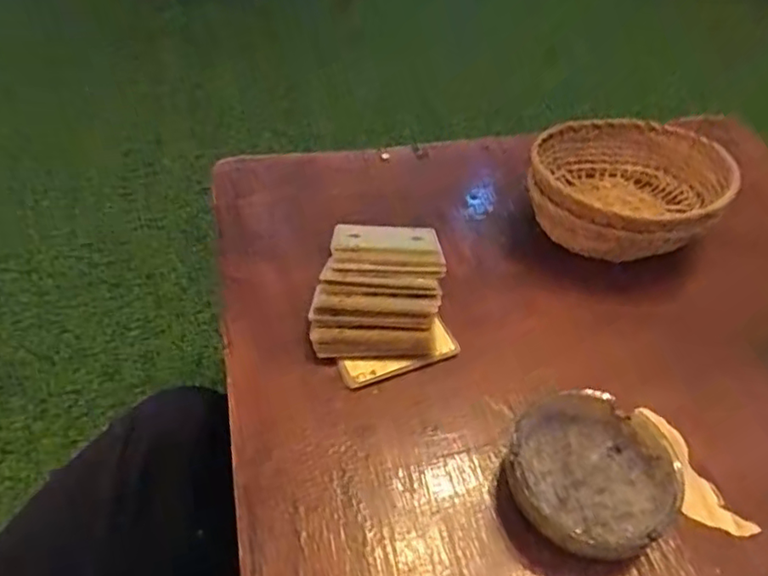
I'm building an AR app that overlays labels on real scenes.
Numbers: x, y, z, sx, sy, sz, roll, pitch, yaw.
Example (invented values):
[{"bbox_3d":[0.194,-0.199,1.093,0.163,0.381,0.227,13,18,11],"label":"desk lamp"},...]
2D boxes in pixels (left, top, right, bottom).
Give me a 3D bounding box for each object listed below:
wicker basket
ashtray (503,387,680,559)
[{"bbox_3d":[0.202,-0.079,0.519,0.147,0.074,0.137,2,47,-2],"label":"wicker basket"},{"bbox_3d":[0.125,0.115,0.365,0.095,0.032,0.099,2,47,-2],"label":"ashtray"}]

